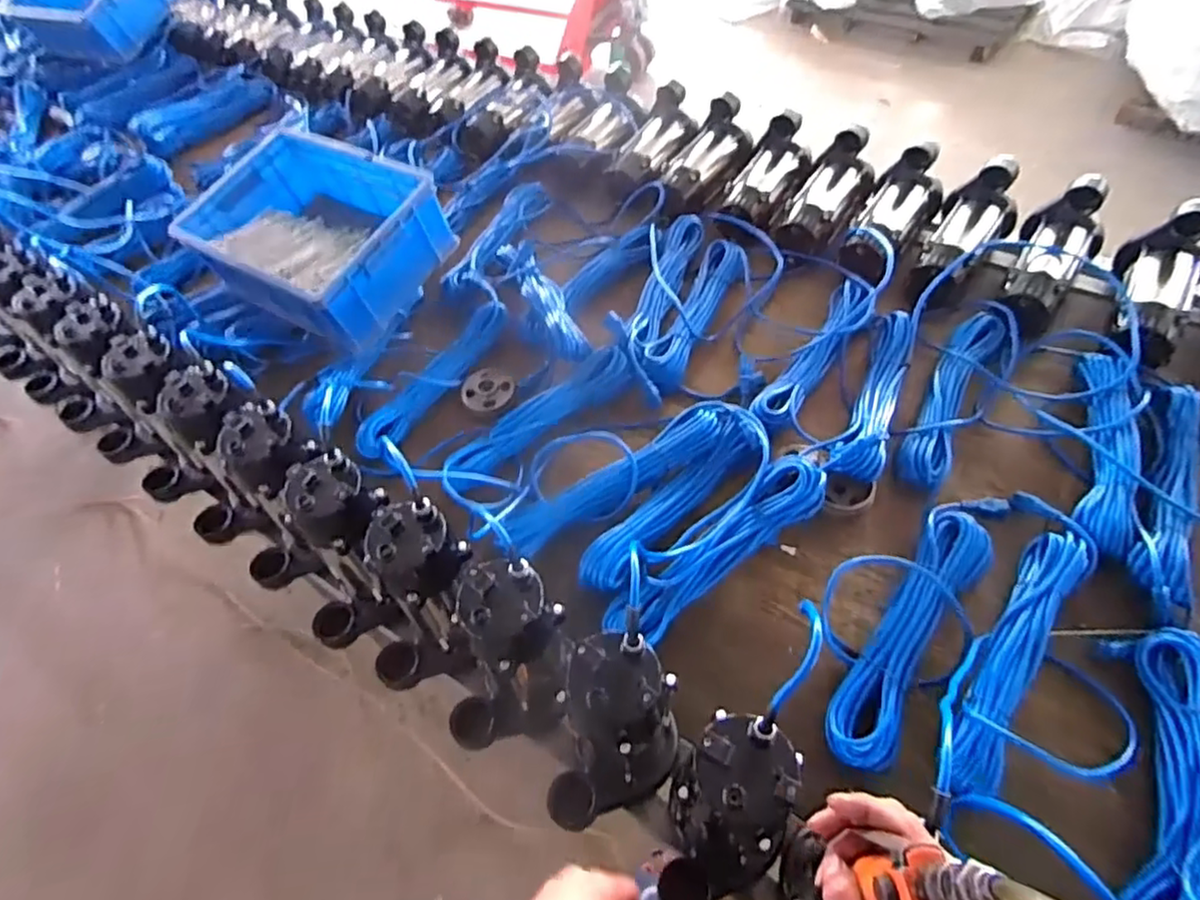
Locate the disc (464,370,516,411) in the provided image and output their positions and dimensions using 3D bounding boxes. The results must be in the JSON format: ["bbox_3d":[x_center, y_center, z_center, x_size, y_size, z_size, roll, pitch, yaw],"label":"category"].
[{"bbox_3d":[-0.185,-0.101,1.065,0.083,0.007,0.089,-3,56,4],"label":"disc"}]

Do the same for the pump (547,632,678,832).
[{"bbox_3d":[0.009,0.295,0.638,0.105,0.234,0.149,17,60,16],"label":"pump"}]

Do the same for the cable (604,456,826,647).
[{"bbox_3d":[0.155,0.129,0.840,0.334,0.091,0.090,-37,60,-18],"label":"cable"}]

